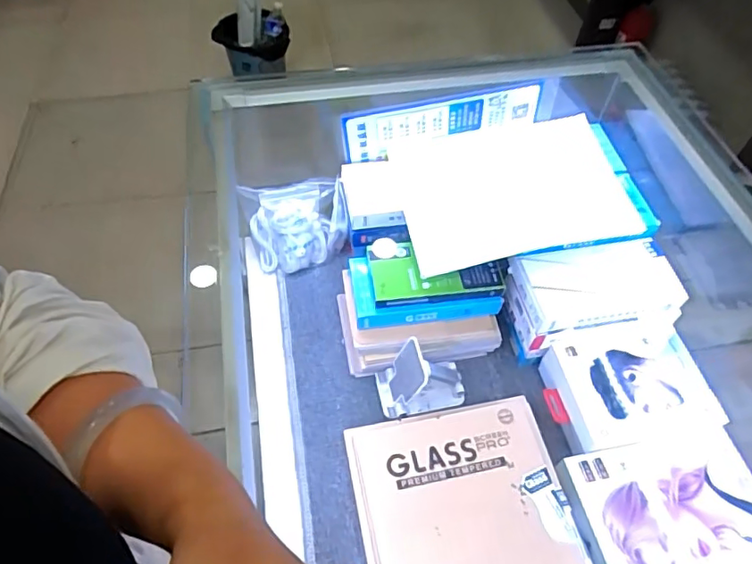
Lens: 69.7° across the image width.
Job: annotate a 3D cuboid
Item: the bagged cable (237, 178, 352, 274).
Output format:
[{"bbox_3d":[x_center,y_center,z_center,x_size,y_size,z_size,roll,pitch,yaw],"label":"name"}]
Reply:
[{"bbox_3d":[-0.115,-0.082,0.811,0.143,0.102,0.088,-13,56,-10],"label":"bagged cable"}]

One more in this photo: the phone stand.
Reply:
[{"bbox_3d":[0.057,0.119,0.690,0.108,0.086,0.072,-12,56,-9],"label":"phone stand"}]

